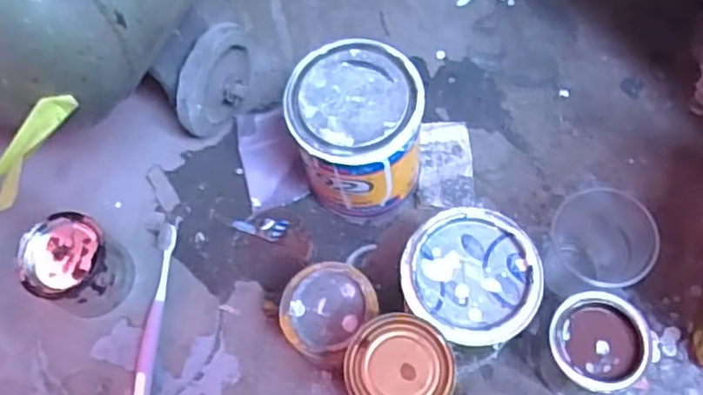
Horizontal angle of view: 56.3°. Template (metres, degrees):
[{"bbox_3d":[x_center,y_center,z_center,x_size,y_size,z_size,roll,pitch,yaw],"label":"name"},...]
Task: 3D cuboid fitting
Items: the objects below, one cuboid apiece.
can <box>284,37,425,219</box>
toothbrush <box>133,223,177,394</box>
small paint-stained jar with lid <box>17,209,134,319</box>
[{"bbox_3d":[0.004,-0.050,0.565,0.099,0.138,0.103,-1,68,2],"label":"can"},{"bbox_3d":[-0.173,0.109,0.574,0.015,0.010,0.180,1,68,3],"label":"toothbrush"},{"bbox_3d":[-0.232,0.058,0.561,0.070,0.071,0.069,-1,68,2],"label":"small paint-stained jar with lid"}]

